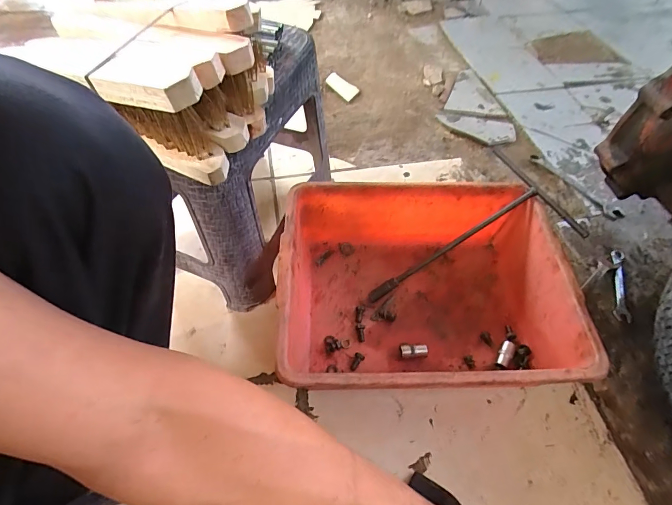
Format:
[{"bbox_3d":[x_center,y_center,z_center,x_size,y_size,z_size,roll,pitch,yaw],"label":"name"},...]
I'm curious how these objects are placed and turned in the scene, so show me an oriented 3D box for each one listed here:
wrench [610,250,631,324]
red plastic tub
[{"bbox_3d":[0.459,0.050,0.620,0.024,0.008,0.138,15,56,11],"label":"wrench"},{"bbox_3d":[0.121,0.054,0.555,0.386,0.126,0.305,-2,55,-1],"label":"red plastic tub"}]

